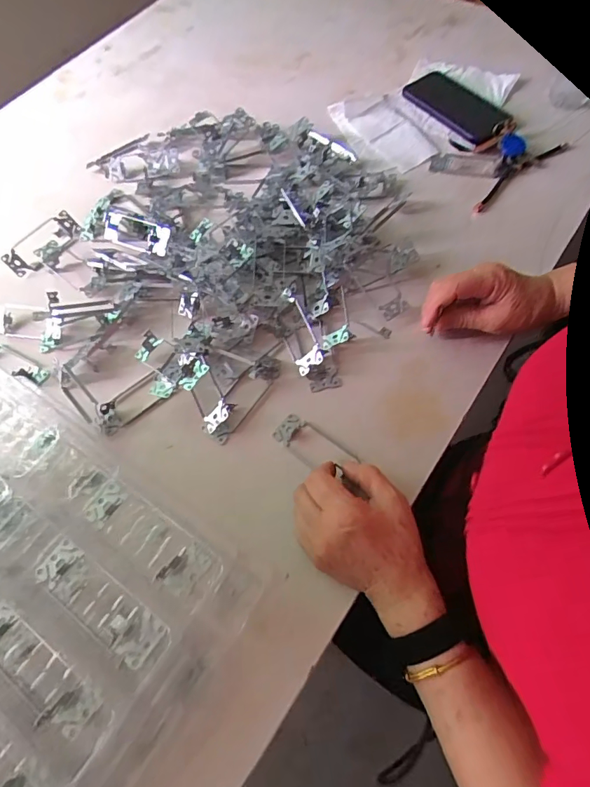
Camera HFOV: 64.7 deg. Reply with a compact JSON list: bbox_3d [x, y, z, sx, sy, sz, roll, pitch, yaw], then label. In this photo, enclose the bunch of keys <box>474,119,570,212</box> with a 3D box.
[{"bbox_3d":[0.283,-0.325,0.652,0.157,0.018,0.100,-34,66,-13],"label":"bunch of keys"}]

